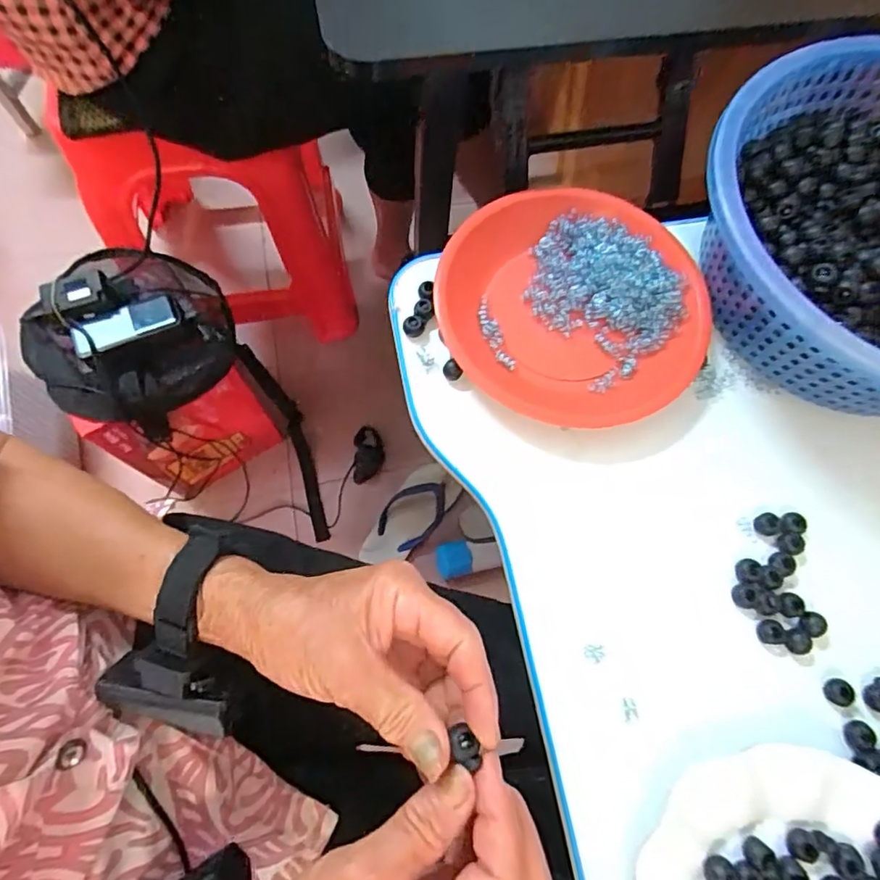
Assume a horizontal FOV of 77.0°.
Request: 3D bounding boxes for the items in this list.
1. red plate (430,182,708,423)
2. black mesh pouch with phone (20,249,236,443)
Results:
[{"bbox_3d":[0.097,-0.100,0.410,0.188,0.029,0.184,1,71,-2],"label":"red plate"},{"bbox_3d":[-0.403,-0.149,0.714,0.248,0.091,0.250,33,73,8],"label":"black mesh pouch with phone"}]

